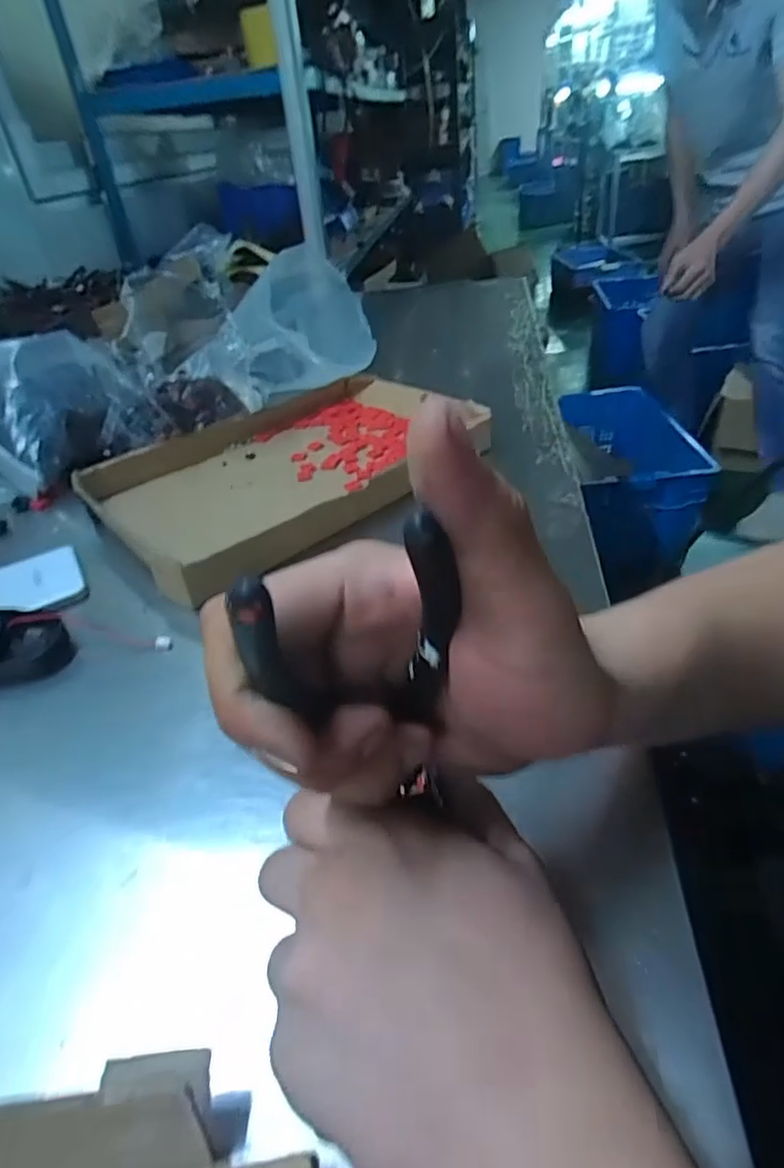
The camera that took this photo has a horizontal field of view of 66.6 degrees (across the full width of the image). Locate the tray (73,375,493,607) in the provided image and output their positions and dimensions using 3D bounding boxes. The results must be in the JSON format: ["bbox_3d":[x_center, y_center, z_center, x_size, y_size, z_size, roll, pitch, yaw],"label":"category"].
[{"bbox_3d":[-0.087,-0.111,0.536,0.320,0.033,0.231,-31,43,-28],"label":"tray"}]

